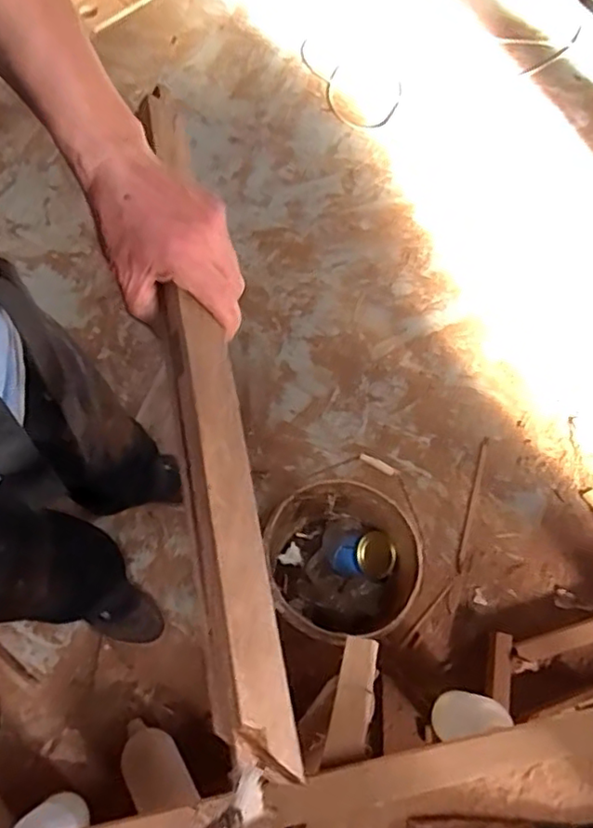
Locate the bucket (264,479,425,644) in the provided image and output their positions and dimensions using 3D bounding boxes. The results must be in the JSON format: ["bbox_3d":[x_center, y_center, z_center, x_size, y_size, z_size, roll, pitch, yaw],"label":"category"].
[{"bbox_3d":[0.081,0.262,1.103,0.220,0.236,0.240,1,69,-2],"label":"bucket"}]

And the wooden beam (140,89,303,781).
[{"bbox_3d":[-0.062,-0.023,0.410,0.038,0.025,0.472,-10,70,-6],"label":"wooden beam"}]

